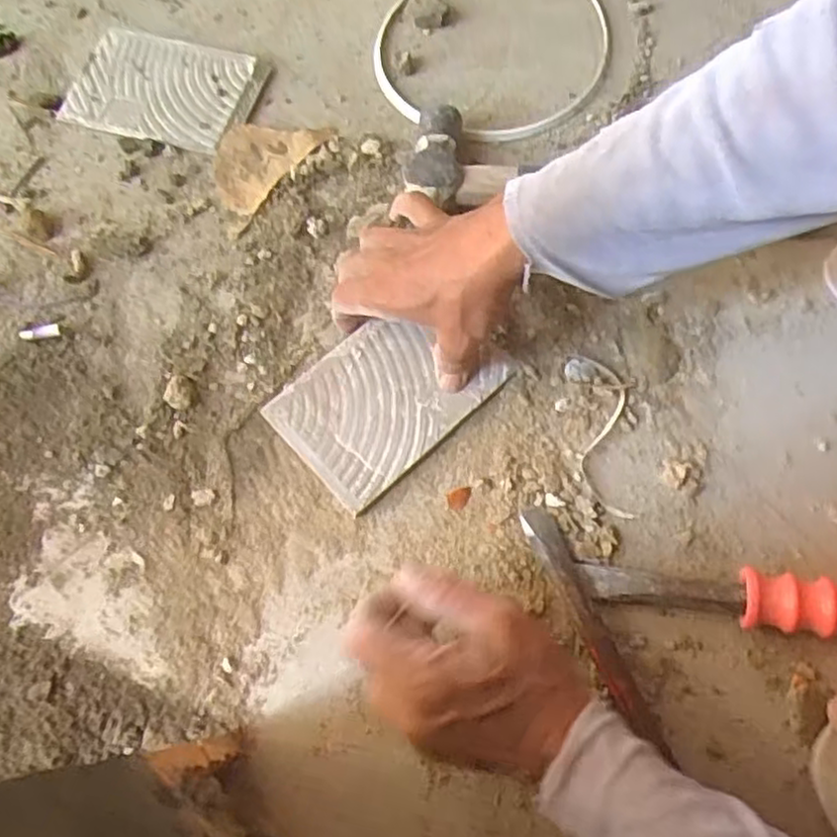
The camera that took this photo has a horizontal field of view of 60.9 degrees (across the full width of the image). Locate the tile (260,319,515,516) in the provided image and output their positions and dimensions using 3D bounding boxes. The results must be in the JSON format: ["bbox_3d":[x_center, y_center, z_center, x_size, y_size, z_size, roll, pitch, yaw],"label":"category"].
[{"bbox_3d":[-0.021,-0.016,0.476,0.138,0.006,0.098,-41,74,-11],"label":"tile"}]

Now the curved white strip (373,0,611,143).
[{"bbox_3d":[0.059,-0.297,0.572,0.190,0.014,0.171,-1,71,2],"label":"curved white strip"}]

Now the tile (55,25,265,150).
[{"bbox_3d":[-0.200,-0.262,0.562,0.143,0.015,0.091,15,72,7],"label":"tile"}]

